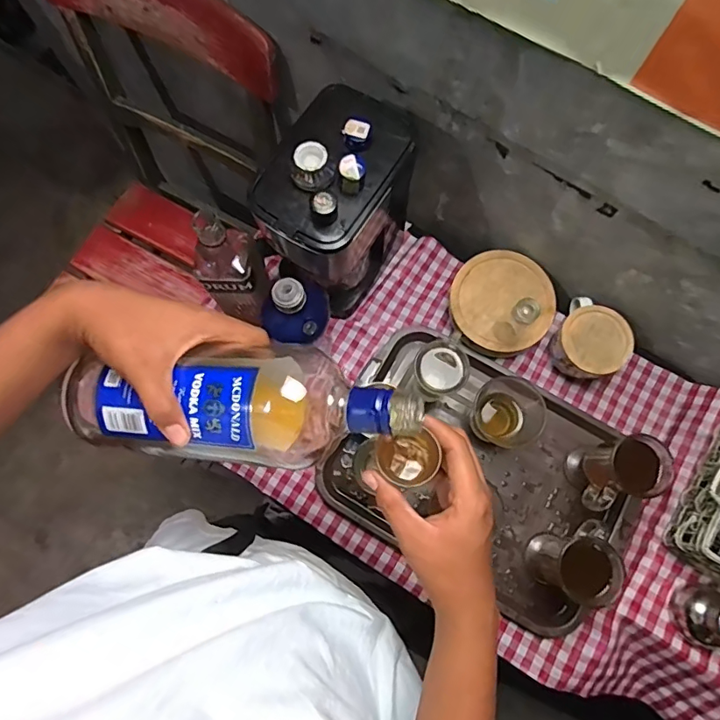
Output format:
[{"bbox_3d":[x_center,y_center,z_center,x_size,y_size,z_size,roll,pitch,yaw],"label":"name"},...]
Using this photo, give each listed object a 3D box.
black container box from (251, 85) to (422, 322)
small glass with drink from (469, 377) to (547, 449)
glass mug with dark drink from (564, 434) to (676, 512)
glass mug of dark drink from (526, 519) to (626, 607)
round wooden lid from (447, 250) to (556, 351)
[{"bbox_3d":[-0.028,-0.194,0.655,0.127,0.276,0.190,31,78,7],"label":"black container box"},{"bbox_3d":[0.201,0.074,0.688,0.094,0.092,0.079,24,77,5],"label":"small glass with drink"},{"bbox_3d":[0.325,0.144,0.628,0.086,0.139,0.070,-16,77,-5],"label":"glass mug with dark drink"},{"bbox_3d":[0.266,0.250,0.607,0.078,0.131,0.069,-22,77,-6],"label":"glass mug of dark drink"},{"bbox_3d":[0.210,-0.089,0.725,0.143,0.022,0.152,0,76,-1],"label":"round wooden lid"}]

